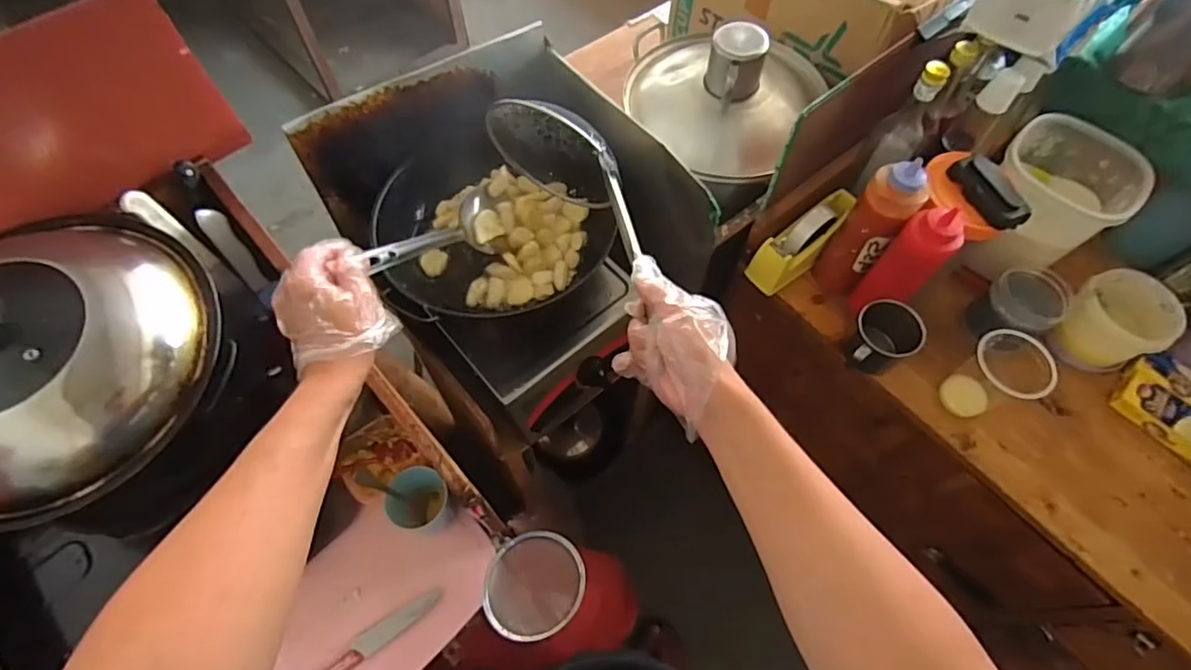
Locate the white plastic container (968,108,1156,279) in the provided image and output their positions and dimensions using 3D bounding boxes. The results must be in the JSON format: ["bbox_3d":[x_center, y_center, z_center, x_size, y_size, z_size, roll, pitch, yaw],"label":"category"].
[{"bbox_3d":[0.632,-0.189,0.795,0.195,0.144,0.159,-39,70,-18],"label":"white plastic container"}]

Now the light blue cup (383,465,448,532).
[{"bbox_3d":[-0.225,0.209,0.720,0.062,0.071,0.075,-4,63,-3],"label":"light blue cup"}]

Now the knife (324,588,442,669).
[{"bbox_3d":[-0.282,0.376,0.682,0.201,0.017,0.027,-33,68,-16],"label":"knife"}]

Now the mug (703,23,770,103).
[{"bbox_3d":[0.199,-0.382,0.803,0.079,0.078,0.080,16,64,7],"label":"mug"}]

